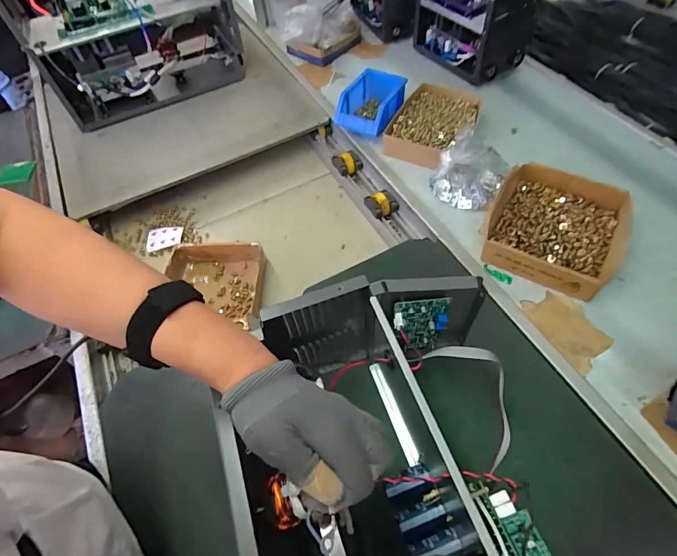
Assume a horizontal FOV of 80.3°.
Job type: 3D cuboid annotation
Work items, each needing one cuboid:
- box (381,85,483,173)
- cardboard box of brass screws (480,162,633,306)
[{"bbox_3d":[0.206,-0.324,0.865,0.166,0.048,0.231,20,60,18],"label":"box"},{"bbox_3d":[0.370,-0.087,0.686,0.213,0.054,0.233,24,61,20],"label":"cardboard box of brass screws"}]

